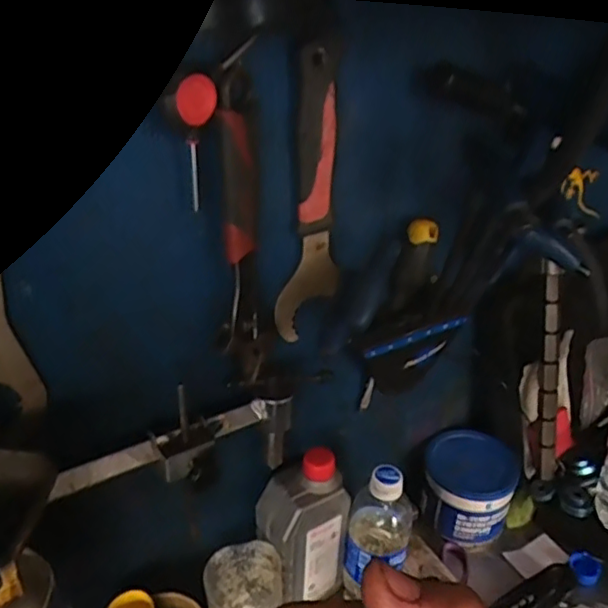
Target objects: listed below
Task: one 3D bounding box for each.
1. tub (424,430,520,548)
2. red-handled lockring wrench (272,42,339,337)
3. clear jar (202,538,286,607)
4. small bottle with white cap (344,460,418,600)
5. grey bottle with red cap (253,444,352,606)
[{"bbox_3d":[0.192,0.212,0.709,0.099,0.095,0.094,16,33,27],"label":"tub"},{"bbox_3d":[0.003,-0.080,0.489,0.052,0.227,0.021,-24,37,-37],"label":"red-handled lockring wrench"},{"bbox_3d":[-0.057,0.283,0.582,0.072,0.086,0.059,-6,29,-12],"label":"clear jar"},{"bbox_3d":[0.075,0.228,0.611,0.063,0.150,0.055,12,31,20],"label":"small bottle with white cap"},{"bbox_3d":[-0.001,0.222,0.601,0.078,0.164,0.058,-18,34,-30],"label":"grey bottle with red cap"}]

